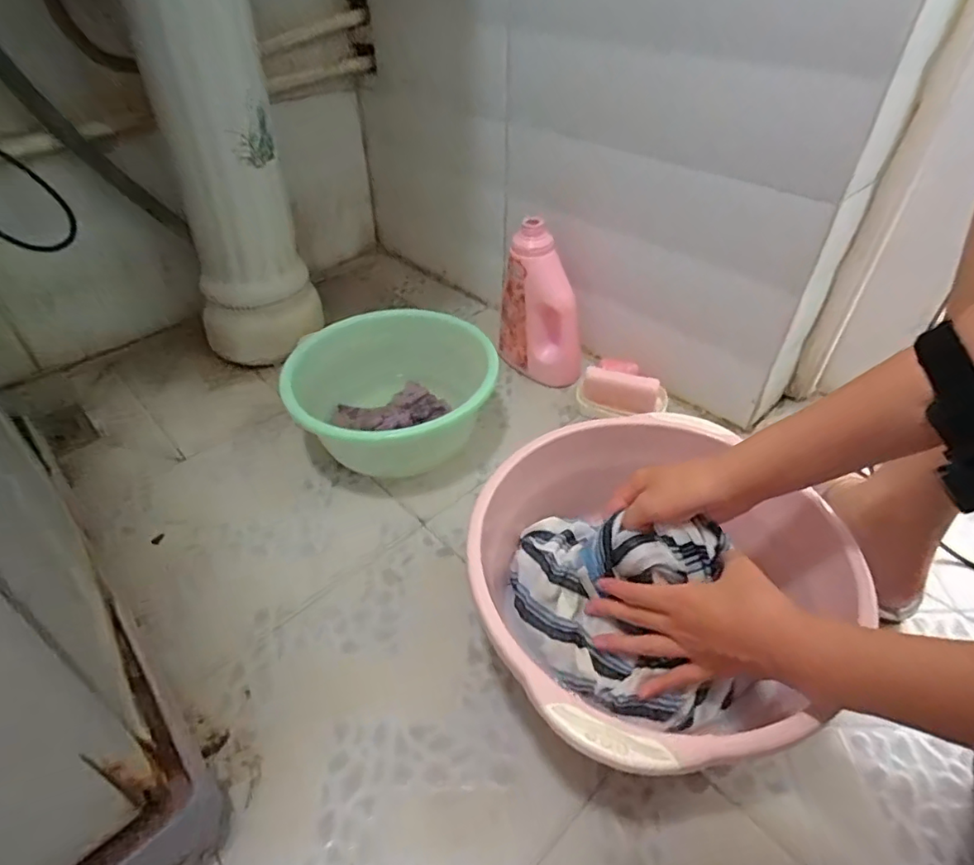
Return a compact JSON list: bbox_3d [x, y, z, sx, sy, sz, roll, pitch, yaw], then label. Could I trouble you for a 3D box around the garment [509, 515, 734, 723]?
[{"bbox_3d":[0.108,0.136,0.474,0.216,0.129,0.125,30,49,31],"label":"garment"}]

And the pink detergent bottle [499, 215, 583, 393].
[{"bbox_3d":[0.079,-0.179,0.799,0.117,0.221,0.089,-1,41,1],"label":"pink detergent bottle"}]

